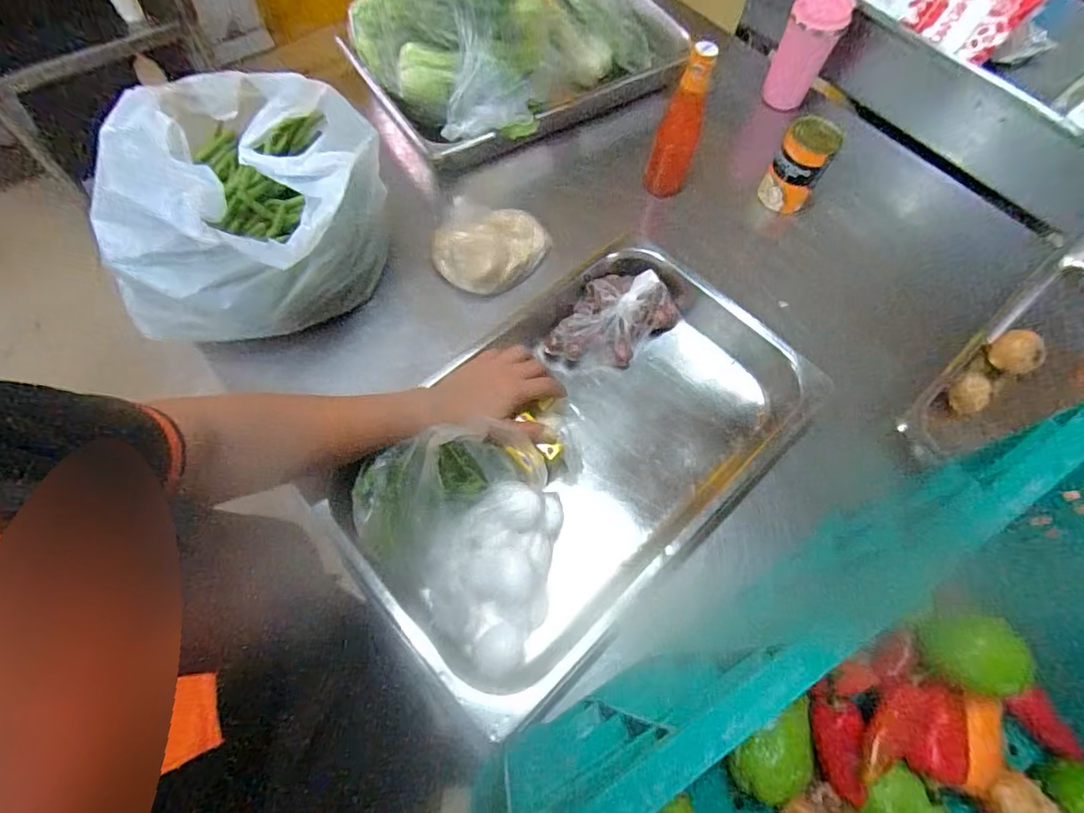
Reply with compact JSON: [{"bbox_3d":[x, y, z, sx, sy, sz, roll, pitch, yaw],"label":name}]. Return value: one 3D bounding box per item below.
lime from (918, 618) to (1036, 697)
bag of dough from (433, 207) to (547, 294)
[{"bbox_3d":[0.341,0.197,0.420,0.050,0.054,0.055,1,65,-3],"label":"lime"},{"bbox_3d":[-0.064,-0.203,0.715,0.156,0.067,0.096,-18,67,-11],"label":"bag of dough"}]

